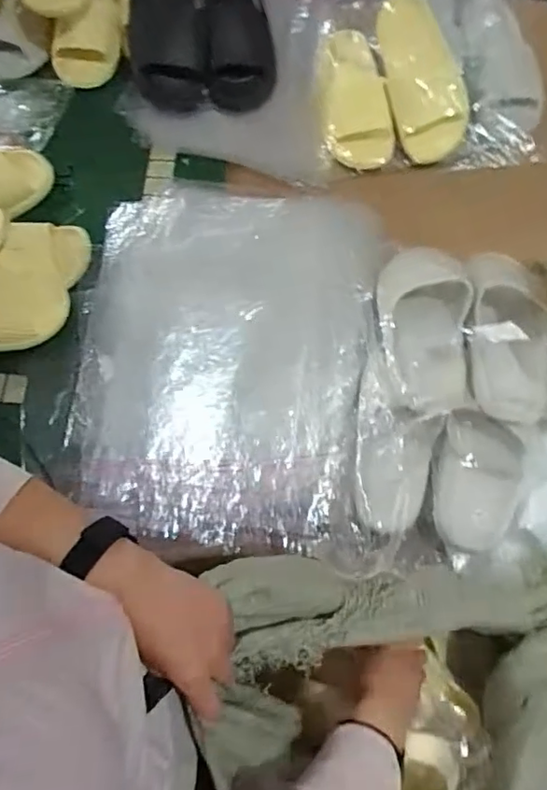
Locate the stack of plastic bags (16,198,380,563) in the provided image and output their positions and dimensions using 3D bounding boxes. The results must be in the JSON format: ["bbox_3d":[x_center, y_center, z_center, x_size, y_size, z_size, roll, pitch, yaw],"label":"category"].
[{"bbox_3d":[-0.093,-0.067,0.761,0.428,0.043,0.491,5,74,2],"label":"stack of plastic bags"}]

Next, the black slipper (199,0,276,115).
[{"bbox_3d":[-0.058,-0.571,0.899,0.106,0.065,0.249,-7,74,-2],"label":"black slipper"}]

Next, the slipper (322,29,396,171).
[{"bbox_3d":[0.119,-0.458,0.875,0.095,0.051,0.229,-10,74,-3],"label":"slipper"}]

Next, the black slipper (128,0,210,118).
[{"bbox_3d":[-0.179,-0.614,0.926,0.118,0.054,0.359,-10,74,-3],"label":"black slipper"}]

